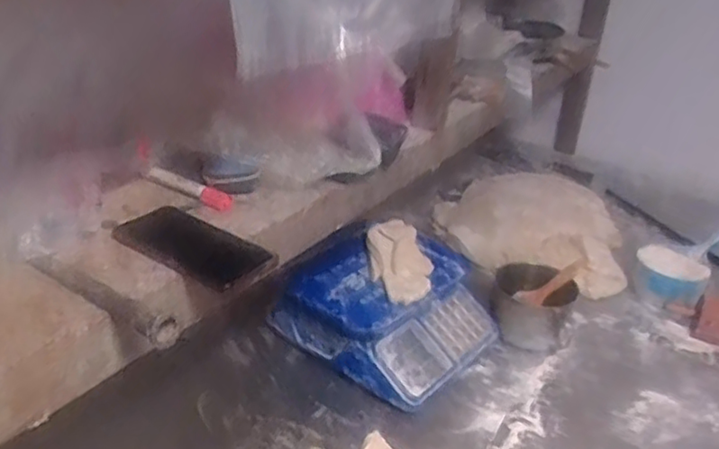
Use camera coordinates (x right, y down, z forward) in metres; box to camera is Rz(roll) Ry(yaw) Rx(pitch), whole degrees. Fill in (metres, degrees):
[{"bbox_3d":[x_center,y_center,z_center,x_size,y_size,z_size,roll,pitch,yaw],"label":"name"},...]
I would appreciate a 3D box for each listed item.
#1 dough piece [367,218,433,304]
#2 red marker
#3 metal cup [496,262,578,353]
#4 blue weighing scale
[{"bbox_3d":[0.070,0.054,1.113,0.101,0.033,0.236,2,27,-7],"label":"dough piece"},{"bbox_3d":[-0.199,-0.044,0.765,0.121,0.020,0.020,21,31,27],"label":"red marker"},{"bbox_3d":[0.295,0.146,1.120,0.129,0.118,0.129,11,26,13],"label":"metal cup"},{"bbox_3d":[0.051,0.136,1.092,0.298,0.114,0.293,22,30,31],"label":"blue weighing scale"}]

